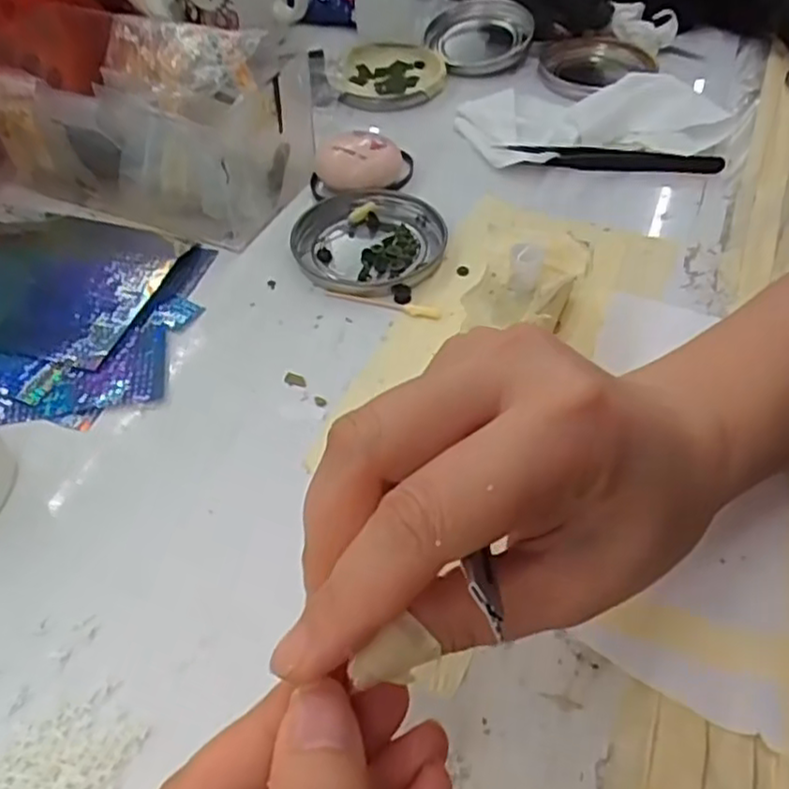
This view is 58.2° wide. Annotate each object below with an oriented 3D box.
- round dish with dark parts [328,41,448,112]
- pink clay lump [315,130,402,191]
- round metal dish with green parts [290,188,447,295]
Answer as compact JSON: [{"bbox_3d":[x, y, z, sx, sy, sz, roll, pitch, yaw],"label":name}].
[{"bbox_3d":[-0.007,-0.223,0.488,0.077,0.013,0.084,-1,49,1],"label":"round dish with dark parts"},{"bbox_3d":[-0.022,-0.132,0.403,0.045,0.025,0.037,10,50,10],"label":"pink clay lump"},{"bbox_3d":[-0.014,-0.080,0.371,0.077,0.010,0.076,-1,49,1],"label":"round metal dish with green parts"}]

